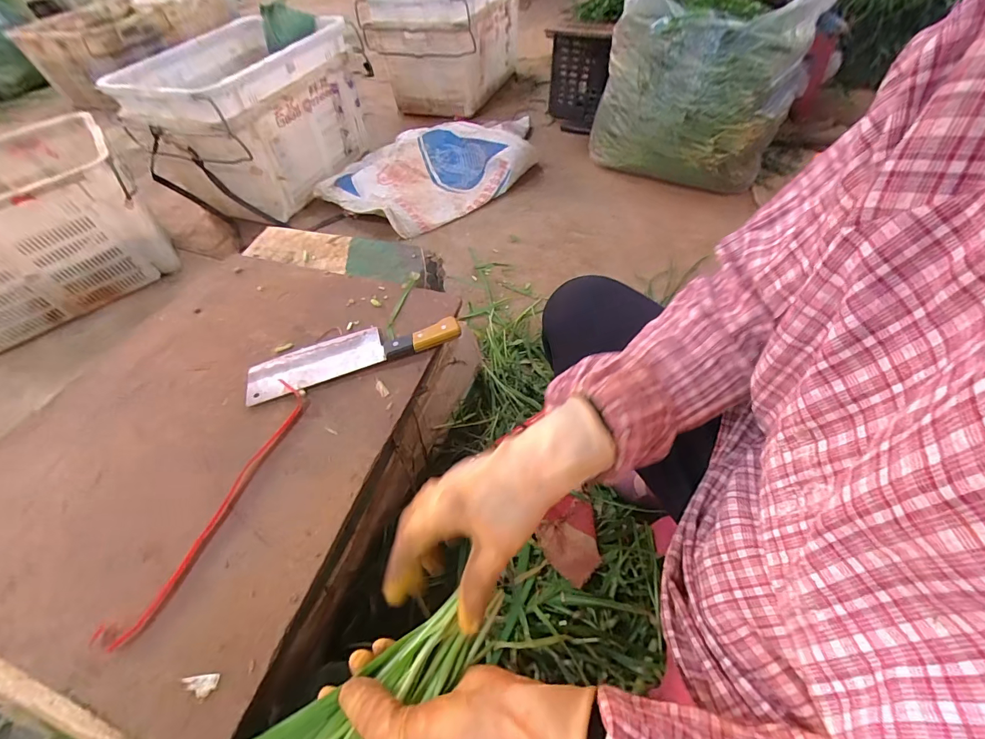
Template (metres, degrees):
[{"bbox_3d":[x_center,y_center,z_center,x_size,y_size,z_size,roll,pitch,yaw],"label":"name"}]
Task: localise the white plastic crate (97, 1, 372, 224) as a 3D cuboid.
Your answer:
[{"bbox_3d":[-0.793,-0.879,1.443,0.478,0.391,0.677,14,55,16],"label":"white plastic crate"}]

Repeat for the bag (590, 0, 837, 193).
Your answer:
[{"bbox_3d":[0.616,-0.872,1.284,0.546,0.454,0.398,20,57,20],"label":"bag"}]

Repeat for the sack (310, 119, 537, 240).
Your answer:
[{"bbox_3d":[-0.181,-0.753,1.517,0.833,0.144,0.517,-33,56,-19],"label":"sack"}]

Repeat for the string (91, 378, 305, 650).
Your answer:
[{"bbox_3d":[-0.287,0.131,0.434,0.041,0.009,0.283,14,55,16],"label":"string"}]

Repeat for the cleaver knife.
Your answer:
[{"bbox_3d":[-0.179,-0.026,0.535,0.268,0.021,0.067,-17,53,-7],"label":"cleaver knife"}]

